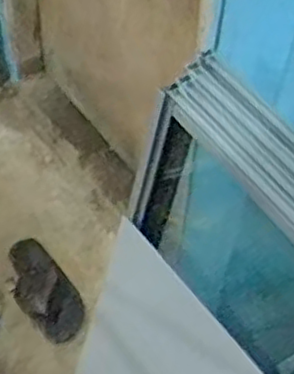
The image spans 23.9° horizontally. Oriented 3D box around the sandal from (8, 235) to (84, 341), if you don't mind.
[{"bbox_3d":[-0.246,0.237,1.630,0.117,0.057,0.270,-33,62,-23],"label":"sandal"}]

